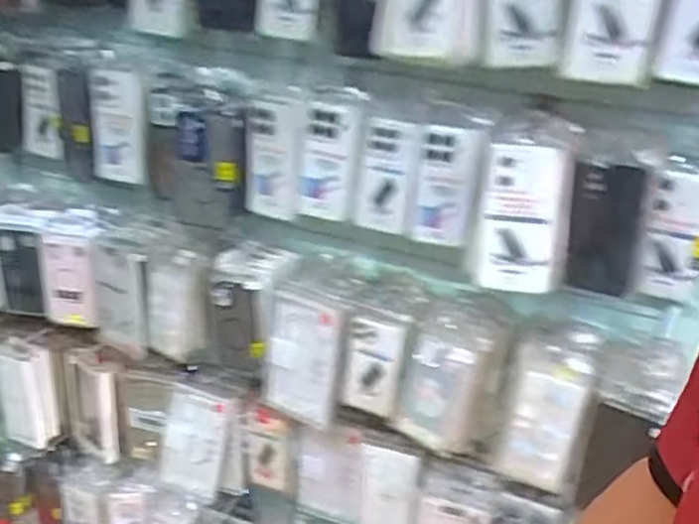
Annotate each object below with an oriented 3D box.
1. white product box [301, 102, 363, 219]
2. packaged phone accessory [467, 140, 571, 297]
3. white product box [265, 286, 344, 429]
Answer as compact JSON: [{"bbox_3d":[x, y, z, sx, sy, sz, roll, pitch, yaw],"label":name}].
[{"bbox_3d":[-0.028,-0.139,0.954,0.080,0.157,0.022,8,22,8],"label":"white product box"},{"bbox_3d":[0.188,-0.048,0.749,0.091,0.166,0.030,10,23,14],"label":"packaged phone accessory"},{"bbox_3d":[-0.069,0.144,1.000,0.112,0.203,0.028,15,24,24],"label":"white product box"}]

